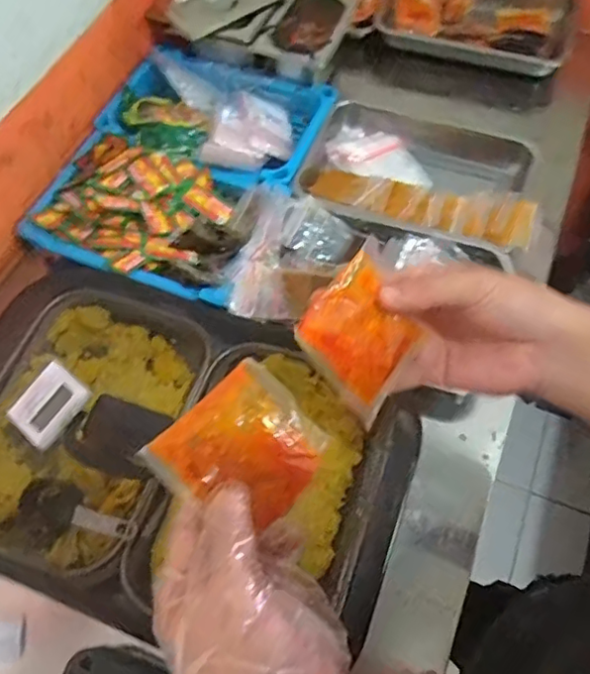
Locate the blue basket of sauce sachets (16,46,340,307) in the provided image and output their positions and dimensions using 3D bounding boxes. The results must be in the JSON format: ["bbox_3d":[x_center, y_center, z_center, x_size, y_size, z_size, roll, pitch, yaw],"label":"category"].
[{"bbox_3d":[-0.151,-0.240,0.808,0.302,0.070,0.385,19,63,12],"label":"blue basket of sauce sachets"}]

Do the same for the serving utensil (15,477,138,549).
[{"bbox_3d":[-0.222,0.178,0.583,0.142,0.021,0.064,5,59,27],"label":"serving utensil"}]

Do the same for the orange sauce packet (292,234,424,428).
[{"bbox_3d":[0.045,-0.004,0.363,0.076,0.089,0.008,-49,33,-17],"label":"orange sauce packet"}]

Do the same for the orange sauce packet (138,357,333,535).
[{"bbox_3d":[-0.029,0.065,0.331,0.082,0.006,0.076,-43,83,-12],"label":"orange sauce packet"}]

